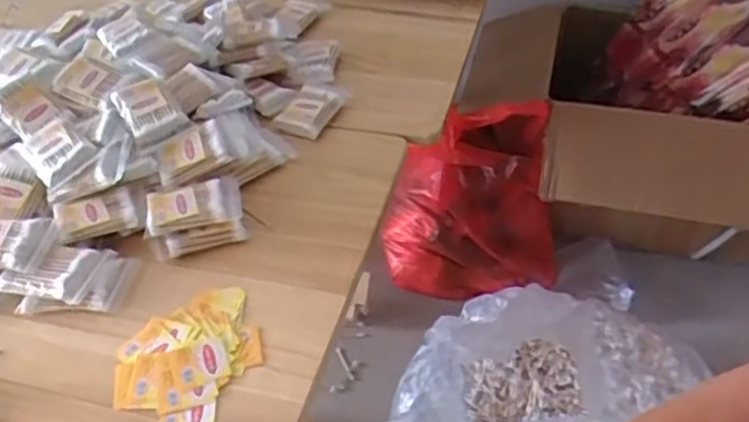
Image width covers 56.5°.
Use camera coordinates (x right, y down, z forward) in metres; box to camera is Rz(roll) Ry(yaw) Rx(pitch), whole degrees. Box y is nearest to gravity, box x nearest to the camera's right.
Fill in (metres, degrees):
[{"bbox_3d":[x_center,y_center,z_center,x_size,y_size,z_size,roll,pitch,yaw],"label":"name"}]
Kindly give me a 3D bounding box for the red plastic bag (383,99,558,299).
[{"bbox_3d":[0.185,-0.017,1.242,0.295,0.335,0.172,7,43,10],"label":"red plastic bag"}]

